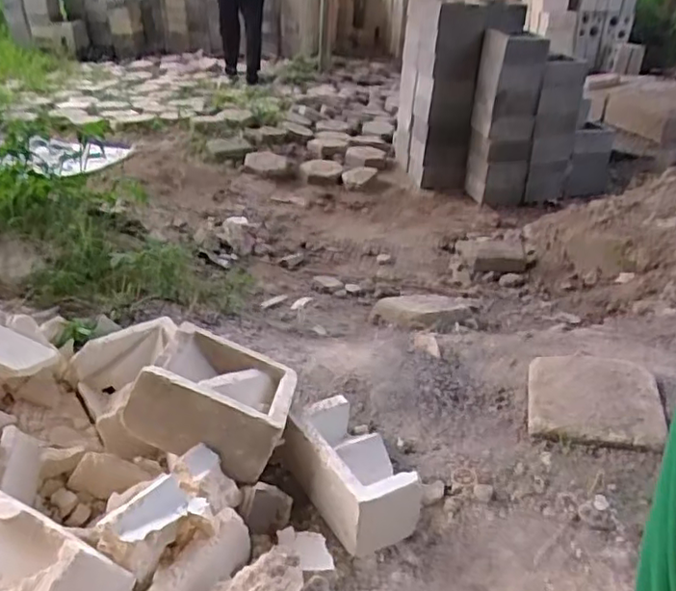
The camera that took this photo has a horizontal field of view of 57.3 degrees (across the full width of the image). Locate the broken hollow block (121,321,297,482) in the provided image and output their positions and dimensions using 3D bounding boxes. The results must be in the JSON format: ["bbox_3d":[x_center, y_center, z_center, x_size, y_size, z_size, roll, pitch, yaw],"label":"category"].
[{"bbox_3d":[-0.178,0.147,0.910,0.207,0.111,0.197,21,14,-7],"label":"broken hollow block"}]

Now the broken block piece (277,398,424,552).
[{"bbox_3d":[0.020,0.236,0.871,0.120,0.090,0.206,-13,33,-26],"label":"broken block piece"}]

